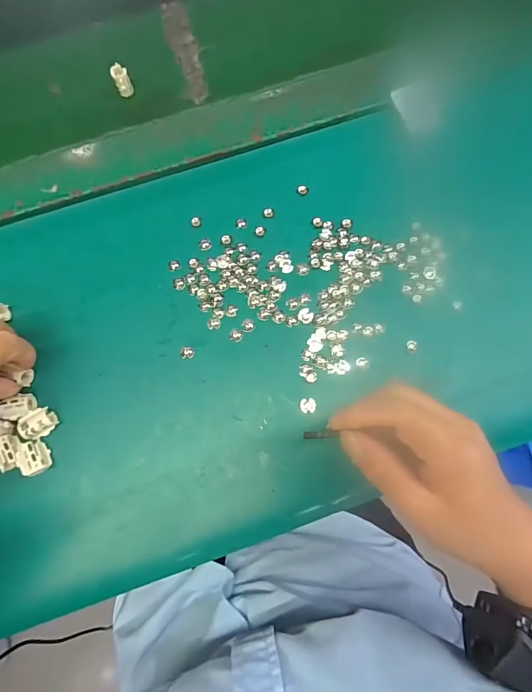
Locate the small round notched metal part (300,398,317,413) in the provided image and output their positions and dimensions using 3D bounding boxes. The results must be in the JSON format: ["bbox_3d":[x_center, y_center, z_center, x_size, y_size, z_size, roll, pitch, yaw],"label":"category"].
[{"bbox_3d":[0.031,0.043,0.276,0.011,0.004,0.011,0,76,1],"label":"small round notched metal part"}]

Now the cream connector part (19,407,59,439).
[{"bbox_3d":[-0.164,0.057,0.274,0.021,0.016,0.018,-25,77,-6],"label":"cream connector part"}]

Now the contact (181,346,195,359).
[{"bbox_3d":[-0.061,0.005,0.292,0.011,0.004,0.010,1,76,1],"label":"contact"}]

